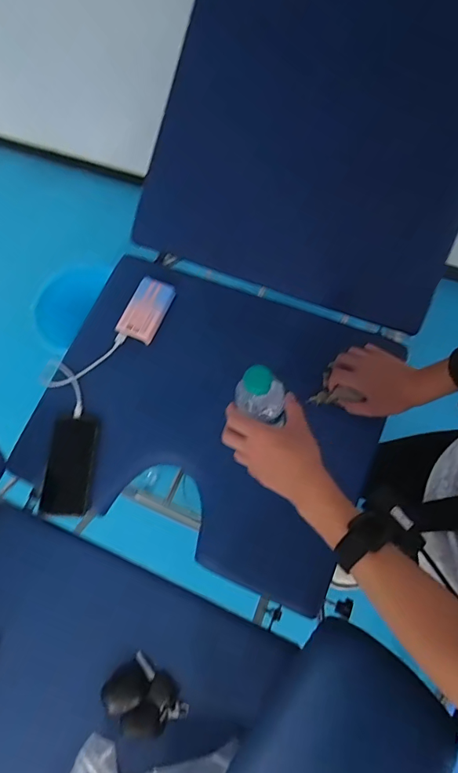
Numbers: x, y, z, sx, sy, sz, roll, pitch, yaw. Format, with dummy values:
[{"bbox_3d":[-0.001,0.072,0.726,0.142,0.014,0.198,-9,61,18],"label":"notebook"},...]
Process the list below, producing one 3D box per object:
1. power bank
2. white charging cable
[{"bbox_3d":[-0.145,-0.136,0.787,0.068,0.012,0.111,26,87,6],"label":"power bank"},{"bbox_3d":[-0.265,-0.039,0.785,0.109,0.028,0.160,25,76,14],"label":"white charging cable"}]

